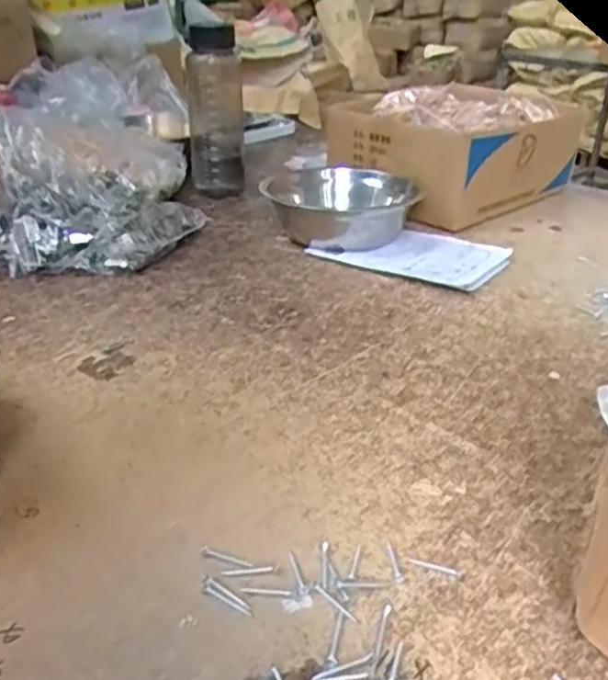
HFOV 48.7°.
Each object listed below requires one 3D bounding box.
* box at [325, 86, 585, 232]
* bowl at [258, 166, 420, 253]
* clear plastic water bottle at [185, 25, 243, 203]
[{"bbox_3d":[0.230,-0.286,1.017,0.319,0.145,0.258,-17,34,-31],"label":"box"},{"bbox_3d":[0.047,-0.178,0.894,0.180,0.073,0.180,2,29,-1],"label":"bowl"},{"bbox_3d":[-0.134,-0.345,1.010,0.082,0.215,0.085,-2,30,-4],"label":"clear plastic water bottle"}]

